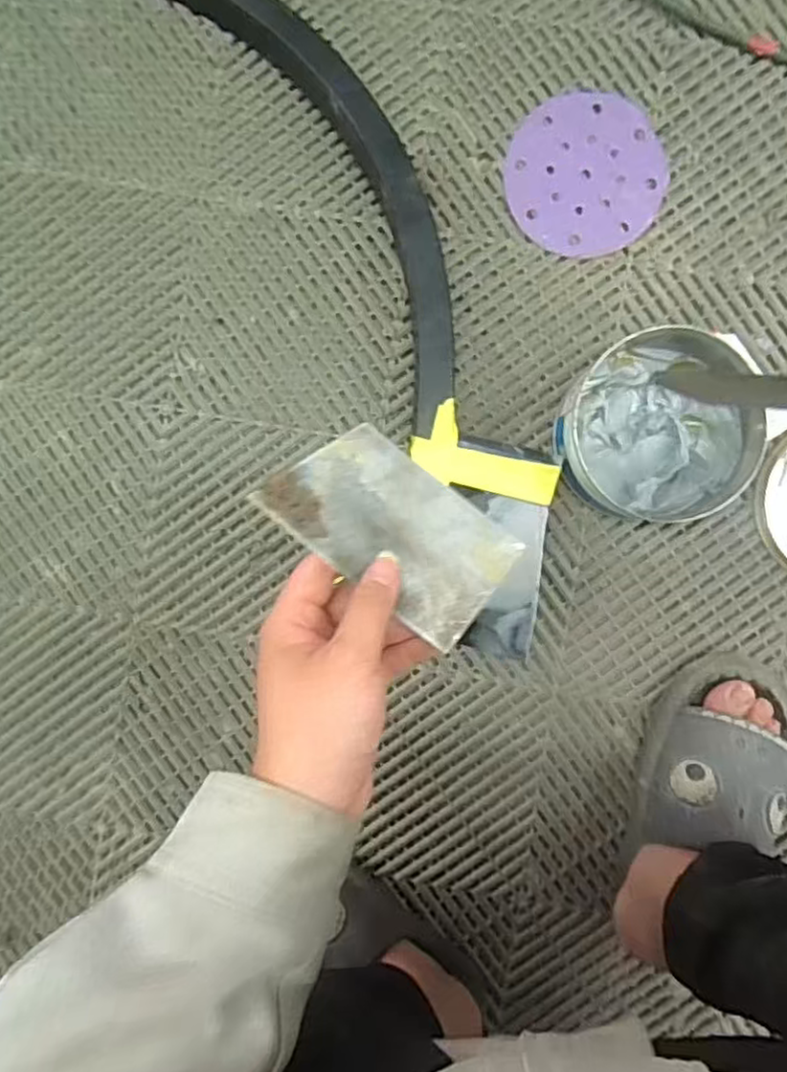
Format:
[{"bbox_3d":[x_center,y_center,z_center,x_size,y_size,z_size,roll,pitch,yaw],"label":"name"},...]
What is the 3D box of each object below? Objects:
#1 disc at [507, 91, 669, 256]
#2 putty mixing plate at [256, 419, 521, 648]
[{"bbox_3d":[0.173,-0.326,0.604,0.139,0.007,0.137,0,92,1],"label":"disc"},{"bbox_3d":[0.000,-0.005,0.366,0.129,0.004,0.073,38,81,3],"label":"putty mixing plate"}]

